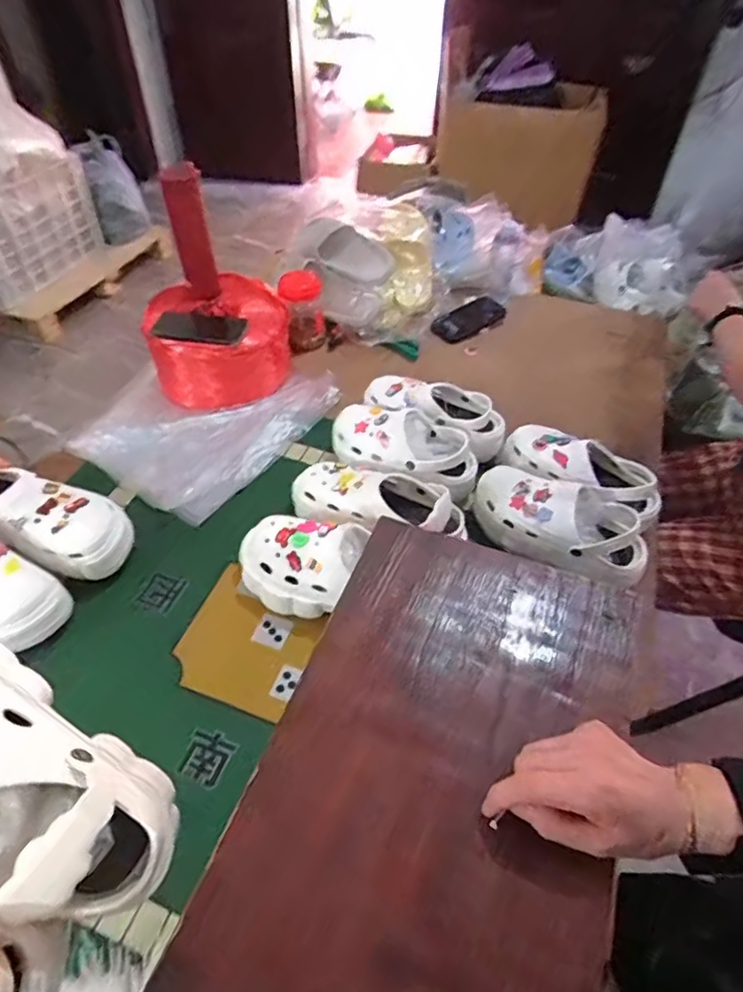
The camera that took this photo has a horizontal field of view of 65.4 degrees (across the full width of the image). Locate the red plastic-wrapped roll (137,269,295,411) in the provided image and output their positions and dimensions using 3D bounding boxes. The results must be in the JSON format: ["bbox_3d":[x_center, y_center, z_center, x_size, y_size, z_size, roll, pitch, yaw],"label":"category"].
[{"bbox_3d":[-0.295,-0.306,1.106,0.247,0.150,0.243,1,47,-1],"label":"red plastic-wrapped roll"}]

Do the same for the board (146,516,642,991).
[{"bbox_3d":[0.055,0.193,0.423,0.243,0.023,0.397,18,49,14],"label":"board"}]

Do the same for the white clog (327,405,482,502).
[{"bbox_3d":[0.053,-0.086,0.930,0.246,0.088,0.111,15,49,12],"label":"white clog"}]

